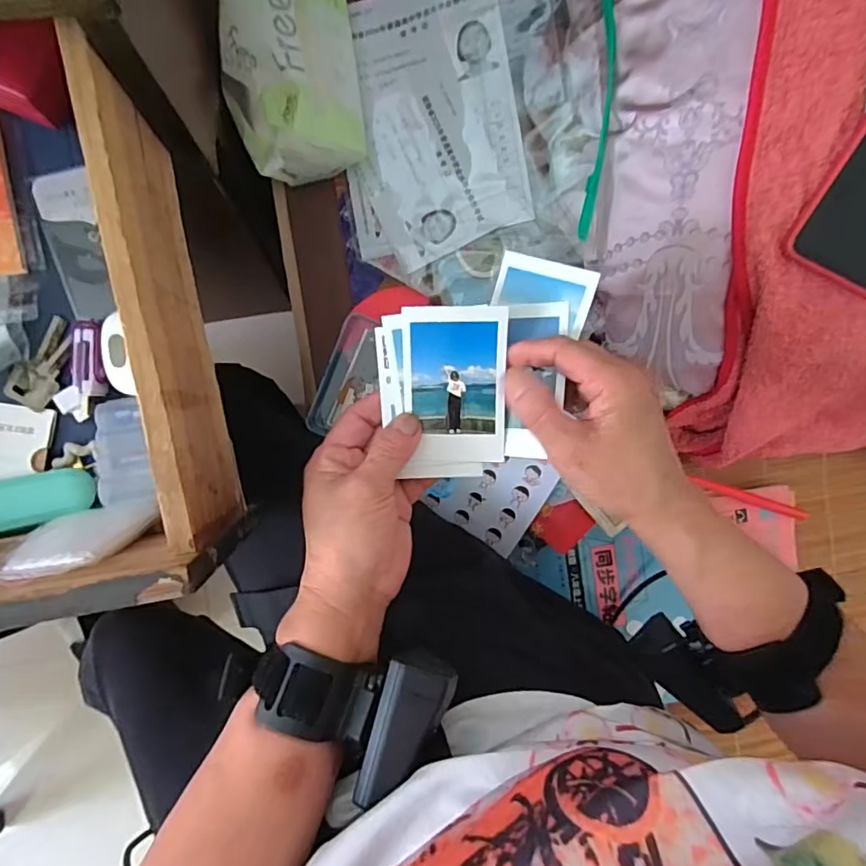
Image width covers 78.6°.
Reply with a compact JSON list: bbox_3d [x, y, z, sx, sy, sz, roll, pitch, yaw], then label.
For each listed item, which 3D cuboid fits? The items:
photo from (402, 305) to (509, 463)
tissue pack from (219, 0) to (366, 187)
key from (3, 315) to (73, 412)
[{"bbox_3d":[0.013,-0.026,0.290,0.053,0.004,0.084,0,105,2],"label":"photo"},{"bbox_3d":[-0.109,-0.276,0.409,0.102,0.079,0.143,-9,91,-7],"label":"tissue pack"},{"bbox_3d":[-0.232,-0.041,0.318,0.026,0.006,0.055,29,86,-6],"label":"key"}]

